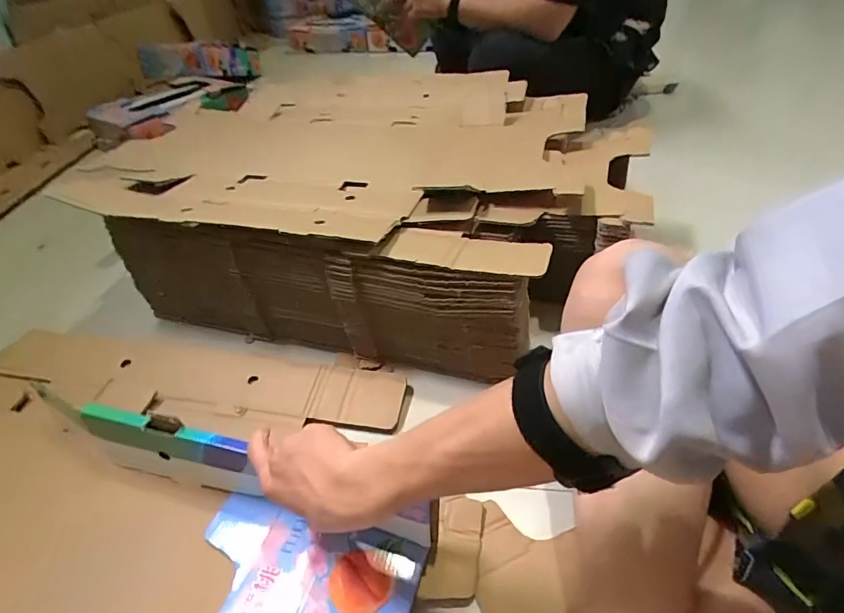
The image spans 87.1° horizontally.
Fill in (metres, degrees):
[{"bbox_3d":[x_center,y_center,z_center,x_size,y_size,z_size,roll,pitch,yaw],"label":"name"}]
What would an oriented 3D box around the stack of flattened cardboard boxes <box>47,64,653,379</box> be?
[{"bbox_3d":[-0.068,-0.212,0.795,0.802,0.182,0.626,11,44,16],"label":"stack of flattened cardboard boxes"}]

